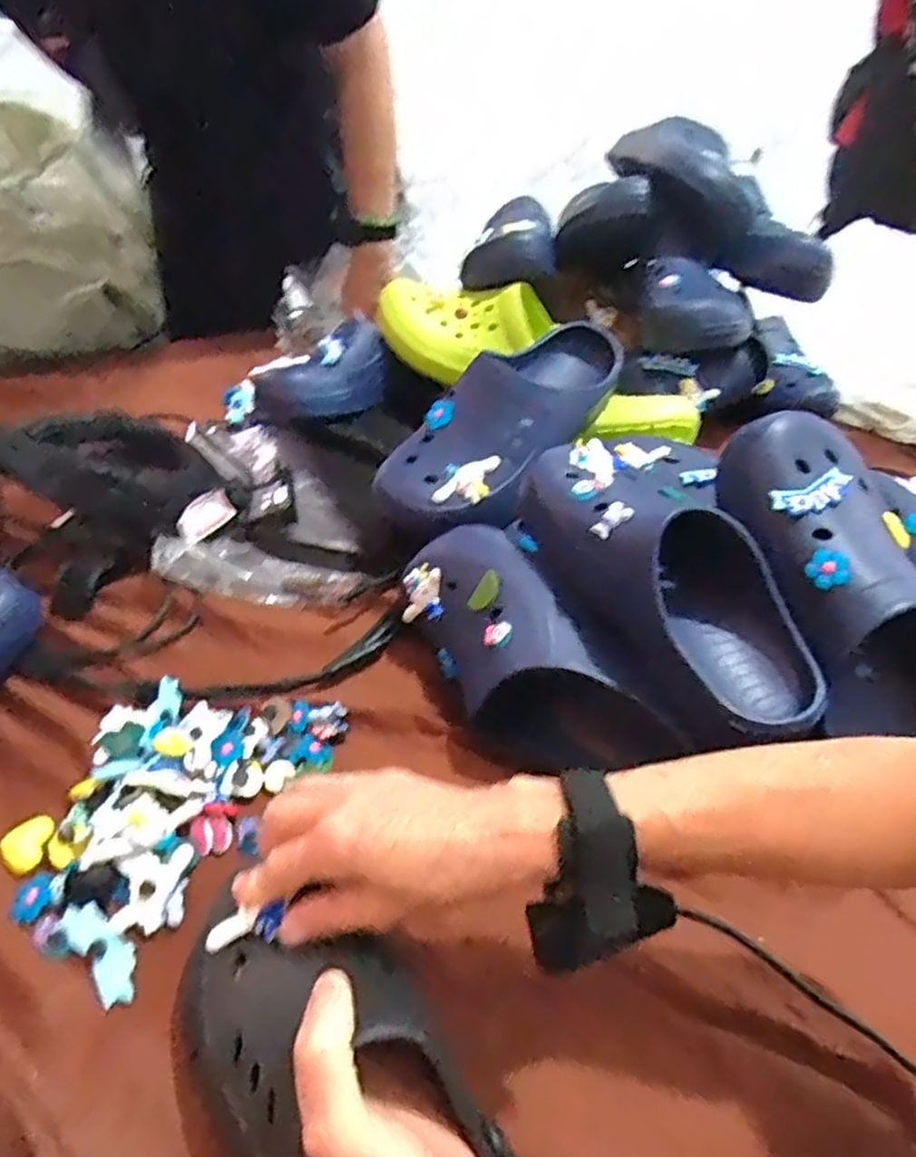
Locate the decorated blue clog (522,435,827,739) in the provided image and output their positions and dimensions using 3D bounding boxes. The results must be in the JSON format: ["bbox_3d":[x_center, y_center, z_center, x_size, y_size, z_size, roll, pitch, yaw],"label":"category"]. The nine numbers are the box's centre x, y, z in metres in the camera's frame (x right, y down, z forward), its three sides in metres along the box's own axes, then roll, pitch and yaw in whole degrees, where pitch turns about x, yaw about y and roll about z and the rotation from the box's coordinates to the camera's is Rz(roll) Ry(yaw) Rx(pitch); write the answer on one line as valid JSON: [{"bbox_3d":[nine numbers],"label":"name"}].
[{"bbox_3d":[0.146,-0.005,0.482,0.112,0.090,0.249,-19,45,-25],"label":"decorated blue clog"}]

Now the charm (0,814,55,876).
[{"bbox_3d":[-0.267,0.165,0.440,0.026,0.006,0.033,26,45,23],"label":"charm"}]

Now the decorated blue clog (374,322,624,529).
[{"bbox_3d":[0.065,-0.144,0.627,0.128,0.100,0.280,35,66,30],"label":"decorated blue clog"}]

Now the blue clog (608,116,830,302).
[{"bbox_3d":[0.298,-0.422,0.812,0.300,0.097,0.127,41,45,-2],"label":"blue clog"}]

